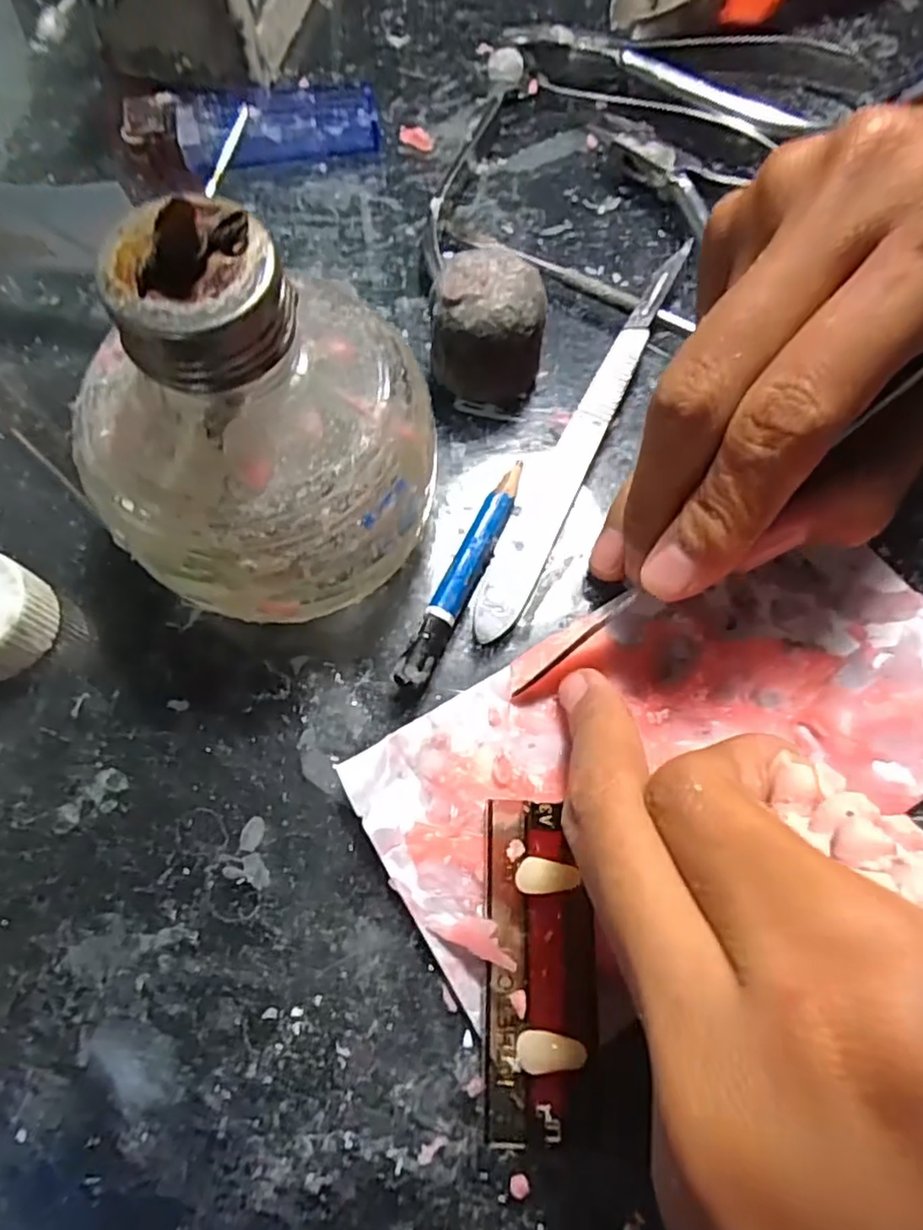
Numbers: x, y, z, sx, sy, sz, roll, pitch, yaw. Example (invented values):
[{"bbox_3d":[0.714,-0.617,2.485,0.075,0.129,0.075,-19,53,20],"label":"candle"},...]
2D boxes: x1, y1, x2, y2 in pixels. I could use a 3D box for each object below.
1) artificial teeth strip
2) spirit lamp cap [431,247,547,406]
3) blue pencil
[{"bbox_3d":[0.015,0.069,0.130,0.021,0.011,0.059,1,69,0],"label":"artificial teeth strip"},{"bbox_3d":[0.007,-0.077,0.177,0.028,0.032,0.023,6,69,1],"label":"spirit lamp cap"},{"bbox_3d":[0.001,-0.010,0.164,0.007,0.008,0.064,24,70,8],"label":"blue pencil"}]

